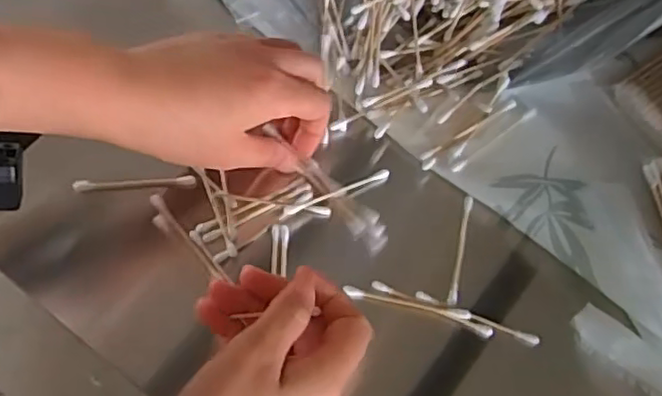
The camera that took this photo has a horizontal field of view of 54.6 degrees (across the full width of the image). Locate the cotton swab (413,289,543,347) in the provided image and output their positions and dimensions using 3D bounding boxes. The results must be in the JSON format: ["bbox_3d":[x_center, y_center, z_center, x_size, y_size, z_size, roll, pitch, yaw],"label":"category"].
[{"bbox_3d":[0.082,0.067,0.359,0.071,0.006,0.007,20,65,9],"label":"cotton swab"}]

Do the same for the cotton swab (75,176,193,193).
[{"bbox_3d":[-0.119,-0.009,0.390,0.072,0.007,0.006,-4,63,-3],"label":"cotton swab"}]

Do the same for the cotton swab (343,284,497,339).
[{"bbox_3d":[0.049,0.064,0.362,0.084,0.007,0.007,15,64,7],"label":"cotton swab"}]

